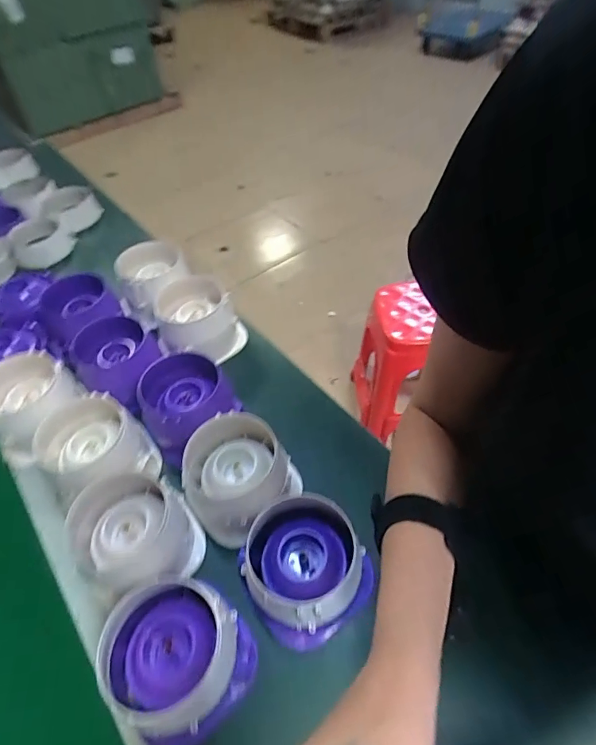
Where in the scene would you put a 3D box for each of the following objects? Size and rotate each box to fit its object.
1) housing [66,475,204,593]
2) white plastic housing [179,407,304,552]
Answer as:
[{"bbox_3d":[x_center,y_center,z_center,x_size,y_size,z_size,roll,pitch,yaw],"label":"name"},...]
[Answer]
[{"bbox_3d":[-0.194,0.188,0.525,0.133,0.072,0.136,-2,50,3],"label":"housing"},{"bbox_3d":[-0.078,0.132,0.568,0.122,0.096,0.128,-2,50,3],"label":"white plastic housing"}]

